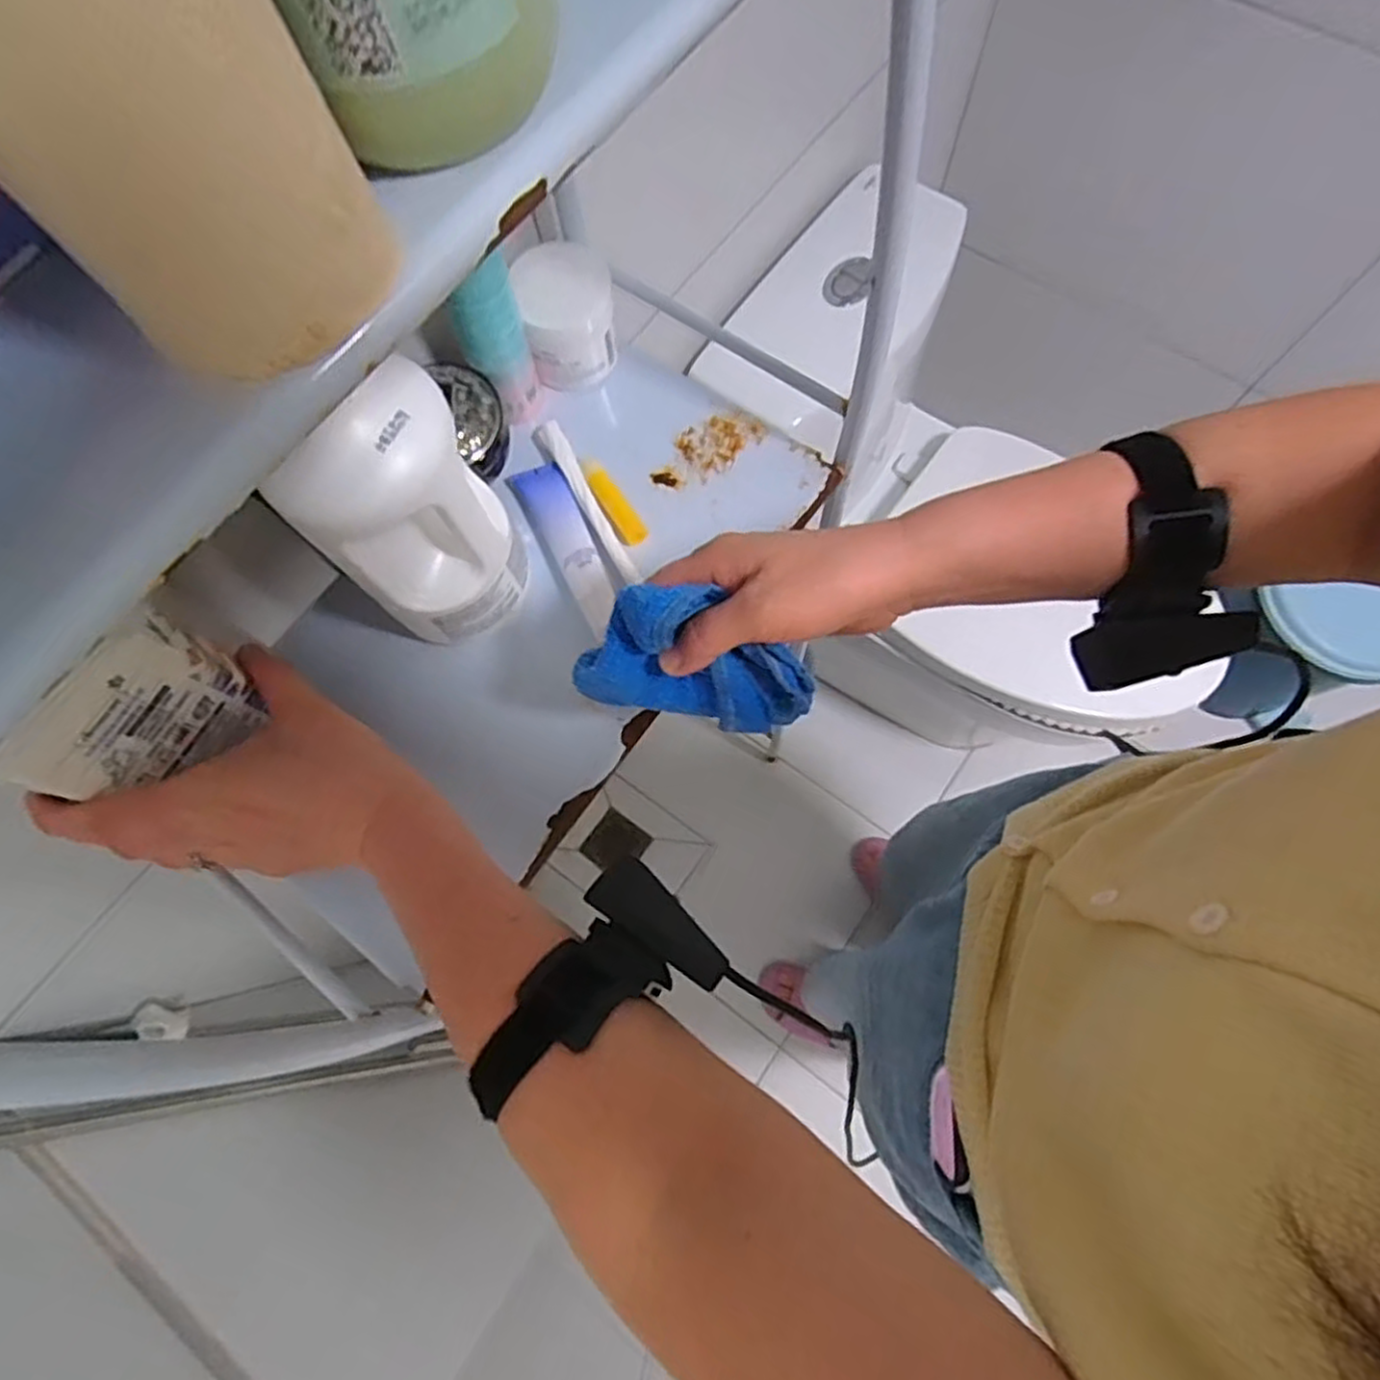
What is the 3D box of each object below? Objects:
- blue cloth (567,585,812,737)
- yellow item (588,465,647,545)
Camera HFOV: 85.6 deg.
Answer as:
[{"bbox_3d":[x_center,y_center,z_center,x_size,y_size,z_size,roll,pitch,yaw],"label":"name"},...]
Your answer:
[{"bbox_3d":[0.003,-0.015,0.367,0.115,0.068,0.047,17,72,6],"label":"blue cloth"},{"bbox_3d":[-0.051,-0.126,0.506,0.014,0.013,0.061,-33,74,-9],"label":"yellow item"}]

